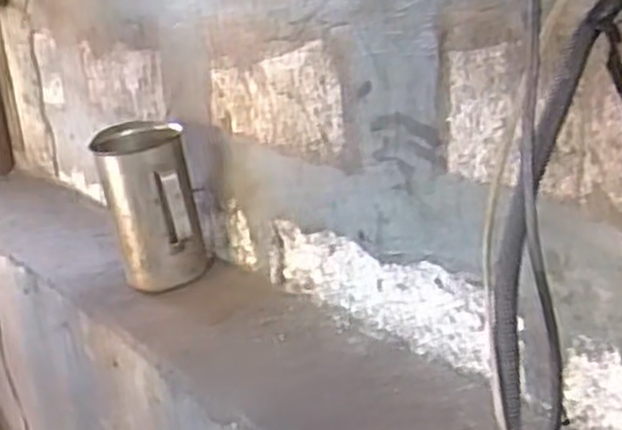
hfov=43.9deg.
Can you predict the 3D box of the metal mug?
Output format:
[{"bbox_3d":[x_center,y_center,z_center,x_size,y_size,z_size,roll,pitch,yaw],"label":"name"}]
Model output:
[{"bbox_3d":[-0.213,0.001,1.032,0.128,0.222,0.125,-6,18,-8],"label":"metal mug"}]

